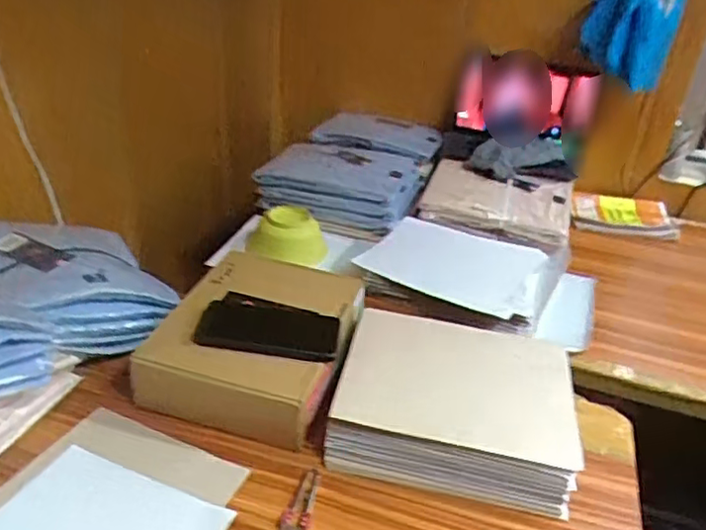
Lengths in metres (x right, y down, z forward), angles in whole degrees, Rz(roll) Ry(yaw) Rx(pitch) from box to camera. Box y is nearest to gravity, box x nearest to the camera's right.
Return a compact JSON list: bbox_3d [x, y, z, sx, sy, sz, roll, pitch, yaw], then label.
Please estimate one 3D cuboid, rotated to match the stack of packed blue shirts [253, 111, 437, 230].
[{"bbox_3d":[0.006,-0.212,1.264,0.272,0.104,0.367,13,31,13],"label":"stack of packed blue shirts"}]

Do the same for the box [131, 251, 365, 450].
[{"bbox_3d":[-0.117,0.092,0.809,0.219,0.081,0.275,14,31,11],"label":"box"}]

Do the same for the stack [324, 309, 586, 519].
[{"bbox_3d":[0.119,0.157,0.751,0.262,0.079,0.222,11,31,6],"label":"stack"}]

